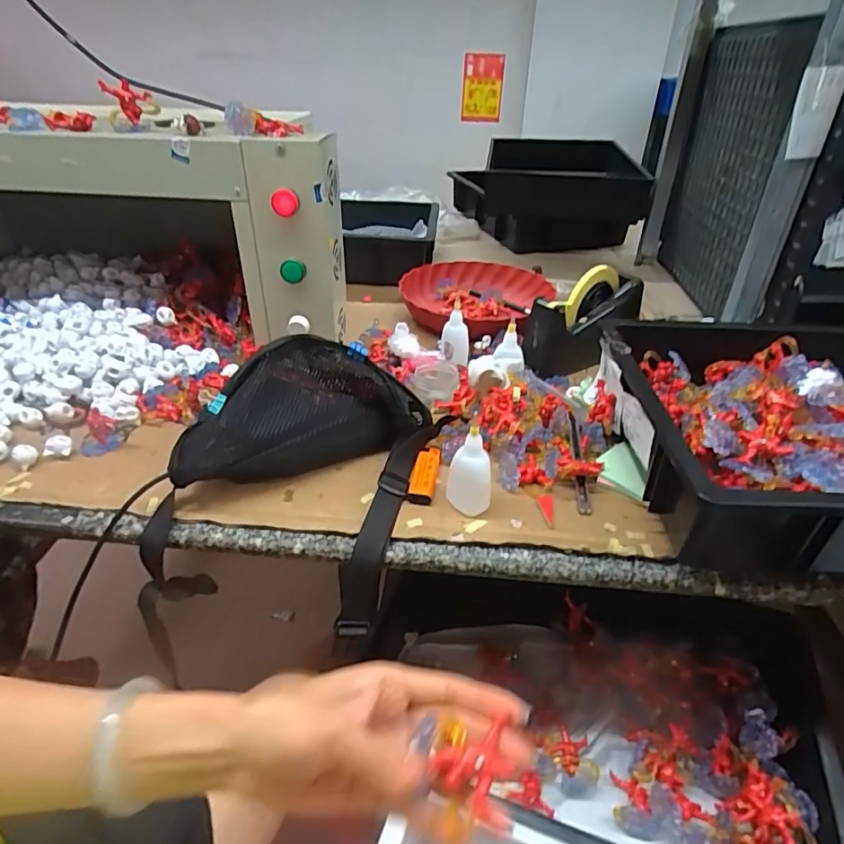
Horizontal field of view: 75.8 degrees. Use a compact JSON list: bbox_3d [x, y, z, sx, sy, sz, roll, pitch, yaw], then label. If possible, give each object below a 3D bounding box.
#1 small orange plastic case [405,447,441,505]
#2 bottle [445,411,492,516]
[{"bbox_3d":[0.002,0.052,0.542,0.025,0.015,0.077,6,35,7],"label":"small orange plastic case"},{"bbox_3d":[0.043,0.042,0.490,0.038,0.094,0.031,2,35,2],"label":"bottle"}]

